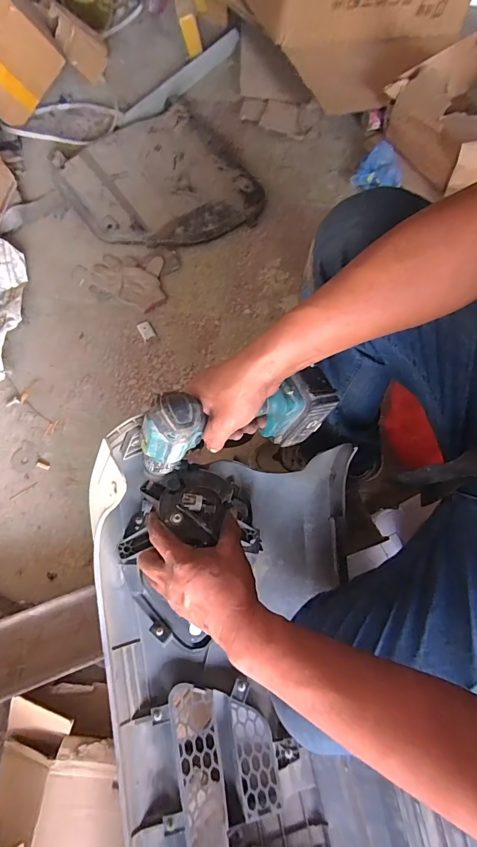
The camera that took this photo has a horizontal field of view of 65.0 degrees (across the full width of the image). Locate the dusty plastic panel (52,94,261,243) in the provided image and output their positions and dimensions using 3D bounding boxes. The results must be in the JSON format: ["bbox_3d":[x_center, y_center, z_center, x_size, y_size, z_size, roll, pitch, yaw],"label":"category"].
[{"bbox_3d":[-0.225,-0.667,1.039,0.442,0.052,0.499,-34,75,-11],"label":"dusty plastic panel"}]

